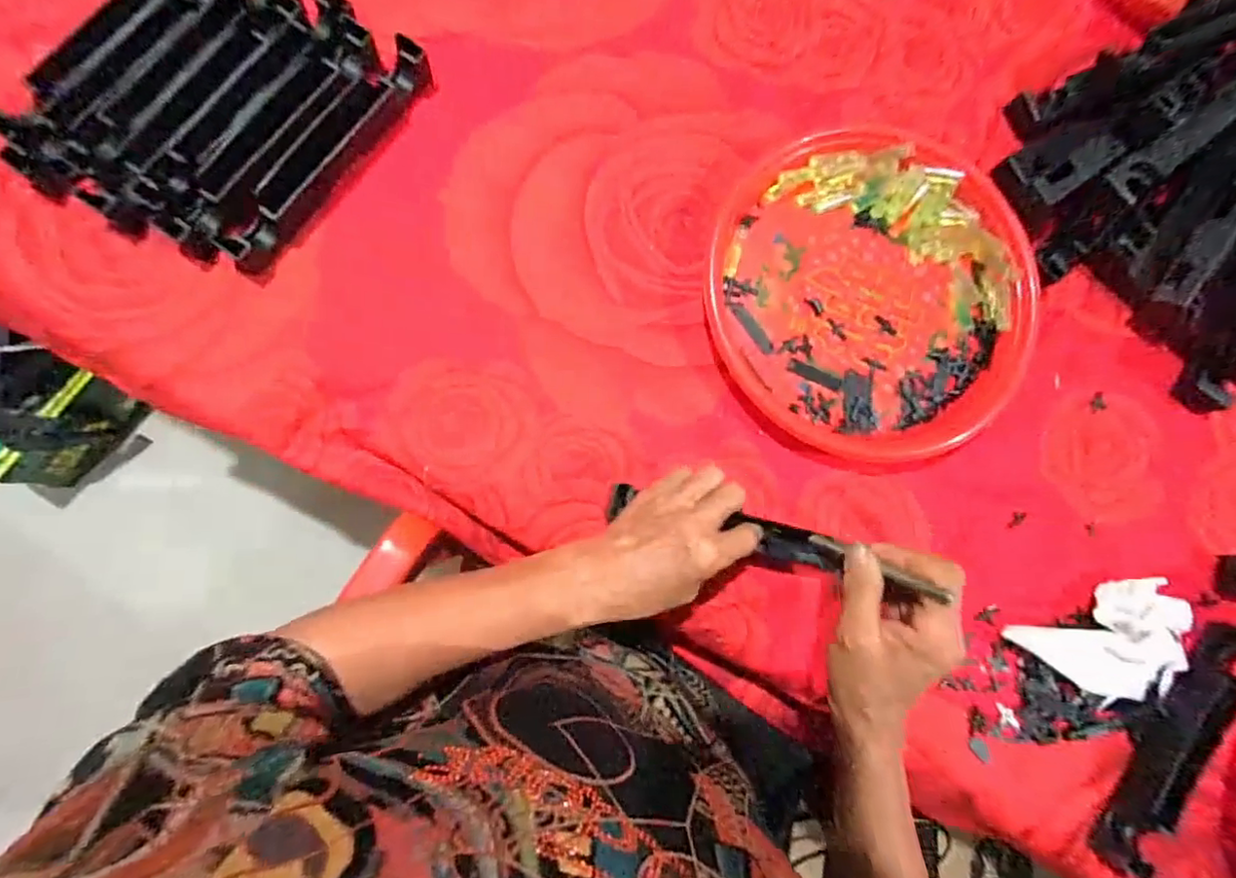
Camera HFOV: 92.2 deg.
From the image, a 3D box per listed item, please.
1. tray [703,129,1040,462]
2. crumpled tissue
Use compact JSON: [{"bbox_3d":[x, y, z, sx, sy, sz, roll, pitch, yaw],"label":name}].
[{"bbox_3d":[0.193,-0.114,0.451,0.245,0.023,0.245,1,83,-6],"label":"tray"},{"bbox_3d":[0.354,0.154,0.430,0.120,0.036,0.086,-14,84,-8],"label":"crumpled tissue"}]

